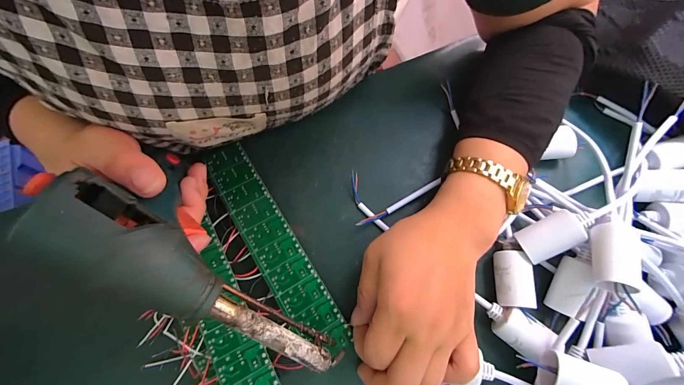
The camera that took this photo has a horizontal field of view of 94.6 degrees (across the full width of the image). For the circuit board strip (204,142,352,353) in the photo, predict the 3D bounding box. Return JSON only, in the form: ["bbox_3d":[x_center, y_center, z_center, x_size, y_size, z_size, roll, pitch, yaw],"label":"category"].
[{"bbox_3d":[-0.061,0.041,0.268,0.037,0.009,0.198,-32,74,-10],"label":"circuit board strip"}]

